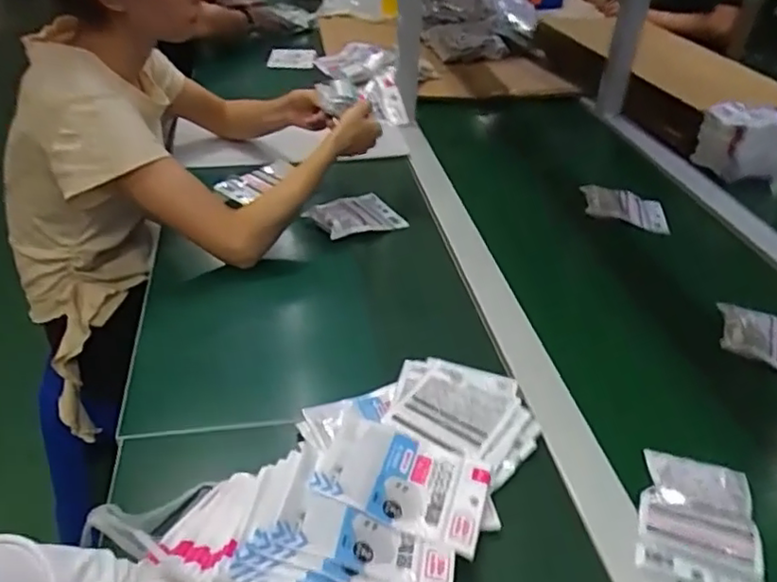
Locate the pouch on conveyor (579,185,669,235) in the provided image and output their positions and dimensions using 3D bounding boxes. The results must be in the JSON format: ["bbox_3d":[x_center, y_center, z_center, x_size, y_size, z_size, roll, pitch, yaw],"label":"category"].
[{"bbox_3d":[0.382,-0.132,1.039,0.146,0.013,0.064,18,69,-6],"label":"pouch on conveyor"}]

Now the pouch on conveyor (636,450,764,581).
[{"bbox_3d":[0.267,0.198,0.556,0.096,0.017,0.125,15,37,15],"label":"pouch on conveyor"}]

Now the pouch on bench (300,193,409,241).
[{"bbox_3d":[-0.050,-0.111,0.951,0.127,0.019,0.086,-12,46,-34],"label":"pouch on bench"}]

